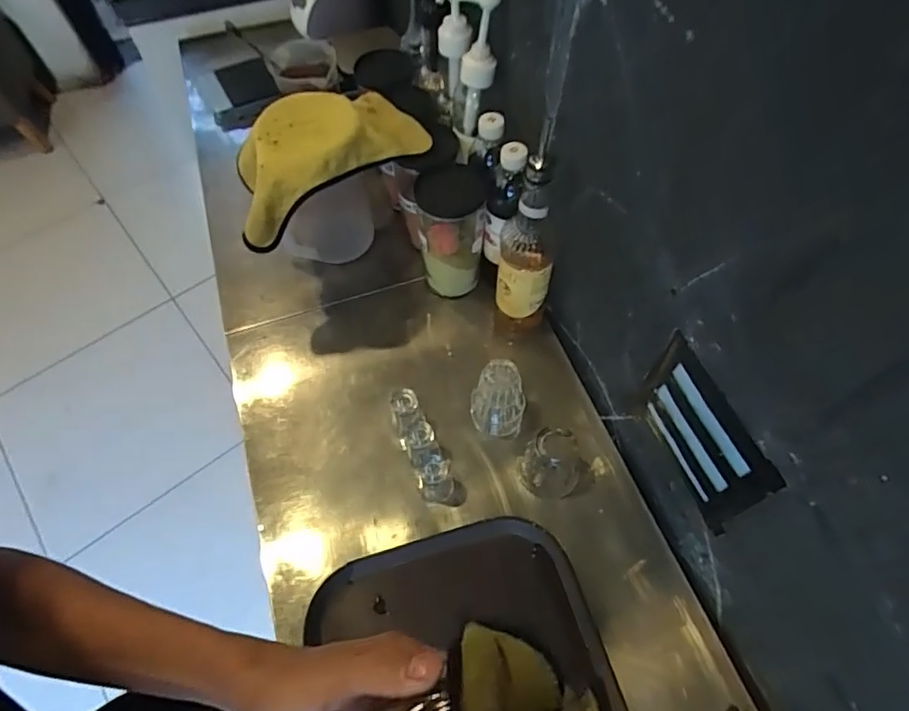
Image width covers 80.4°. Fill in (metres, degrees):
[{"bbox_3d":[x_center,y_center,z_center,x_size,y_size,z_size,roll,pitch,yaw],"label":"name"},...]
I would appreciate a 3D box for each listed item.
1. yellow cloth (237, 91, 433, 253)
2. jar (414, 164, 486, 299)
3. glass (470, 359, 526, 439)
[{"bbox_3d":[-0.180,-0.274,0.734,0.276,0.096,0.174,-27,62,-14],"label":"yellow cloth"},{"bbox_3d":[-0.004,-0.170,0.765,0.089,0.178,0.076,1,60,2],"label":"jar"},{"bbox_3d":[0.056,0.059,0.691,0.066,0.107,0.061,-1,60,1],"label":"glass"}]

